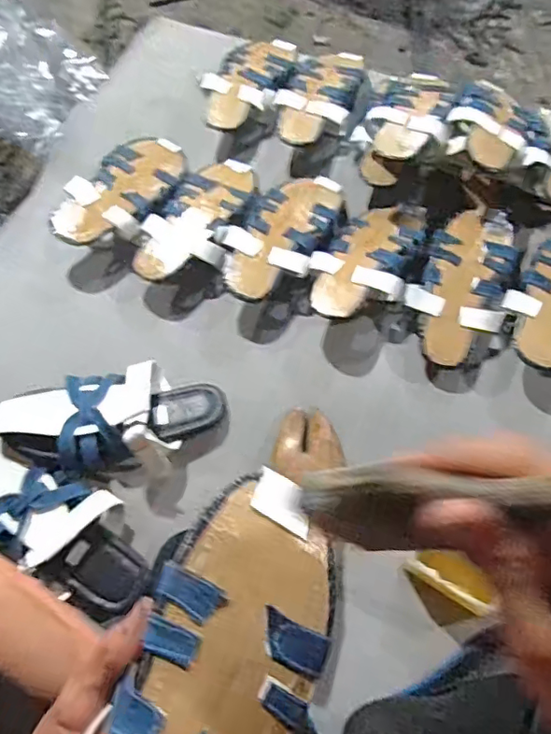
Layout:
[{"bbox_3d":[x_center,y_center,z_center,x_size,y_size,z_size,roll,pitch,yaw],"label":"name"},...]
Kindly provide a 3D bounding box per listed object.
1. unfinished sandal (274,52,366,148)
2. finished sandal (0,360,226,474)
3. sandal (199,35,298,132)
[{"bbox_3d":[0.068,-0.412,0.828,0.111,0.044,0.219,21,71,9],"label":"unfinished sandal"},{"bbox_3d":[-0.181,0.057,0.606,0.251,0.063,0.127,-8,69,-16],"label":"finished sandal"},{"bbox_3d":[-0.039,-0.444,0.840,0.115,0.042,0.218,33,74,13],"label":"sandal"}]

